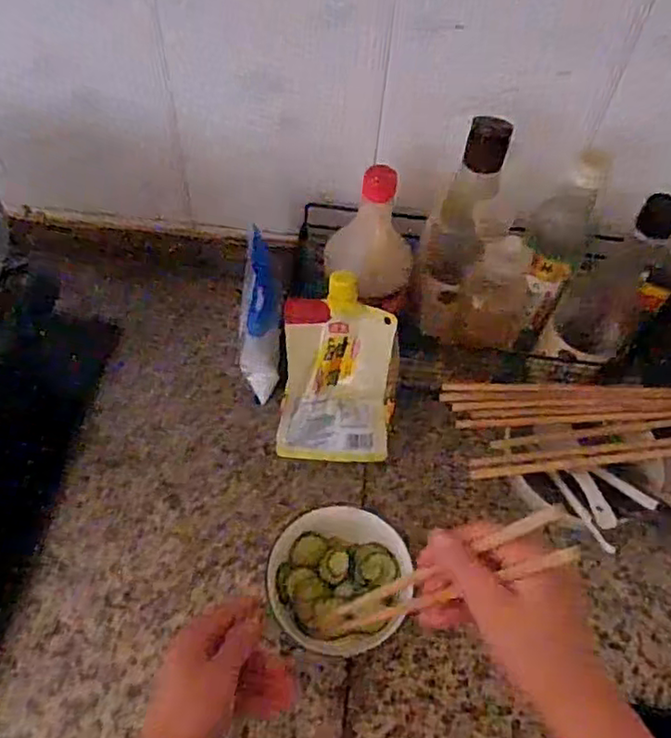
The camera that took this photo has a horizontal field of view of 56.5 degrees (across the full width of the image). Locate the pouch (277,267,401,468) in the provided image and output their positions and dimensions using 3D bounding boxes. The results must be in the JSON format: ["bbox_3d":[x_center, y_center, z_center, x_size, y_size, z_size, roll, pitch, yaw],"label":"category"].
[{"bbox_3d":[0.000,0.001,0.584,0.099,0.178,0.045,1,17,-3],"label":"pouch"}]

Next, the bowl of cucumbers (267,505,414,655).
[{"bbox_3d":[0.002,0.179,0.528,0.112,0.052,0.107,2,56,-2],"label":"bowl of cucumbers"}]

